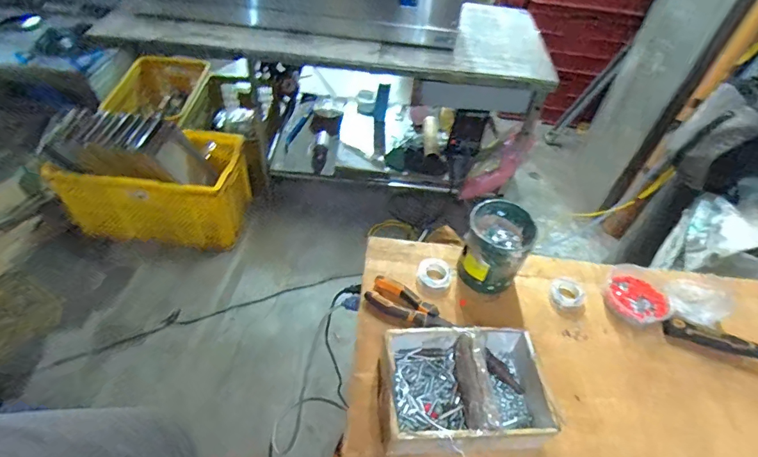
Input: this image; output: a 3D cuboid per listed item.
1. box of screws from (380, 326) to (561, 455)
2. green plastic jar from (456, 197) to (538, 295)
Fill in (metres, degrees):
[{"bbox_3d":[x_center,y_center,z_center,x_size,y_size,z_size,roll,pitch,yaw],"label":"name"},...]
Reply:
[{"bbox_3d":[0.120,0.218,0.605,0.225,0.089,0.156,-1,50,-6],"label":"box of screws"},{"bbox_3d":[0.202,0.034,0.753,0.104,0.114,0.118,18,50,10],"label":"green plastic jar"}]

